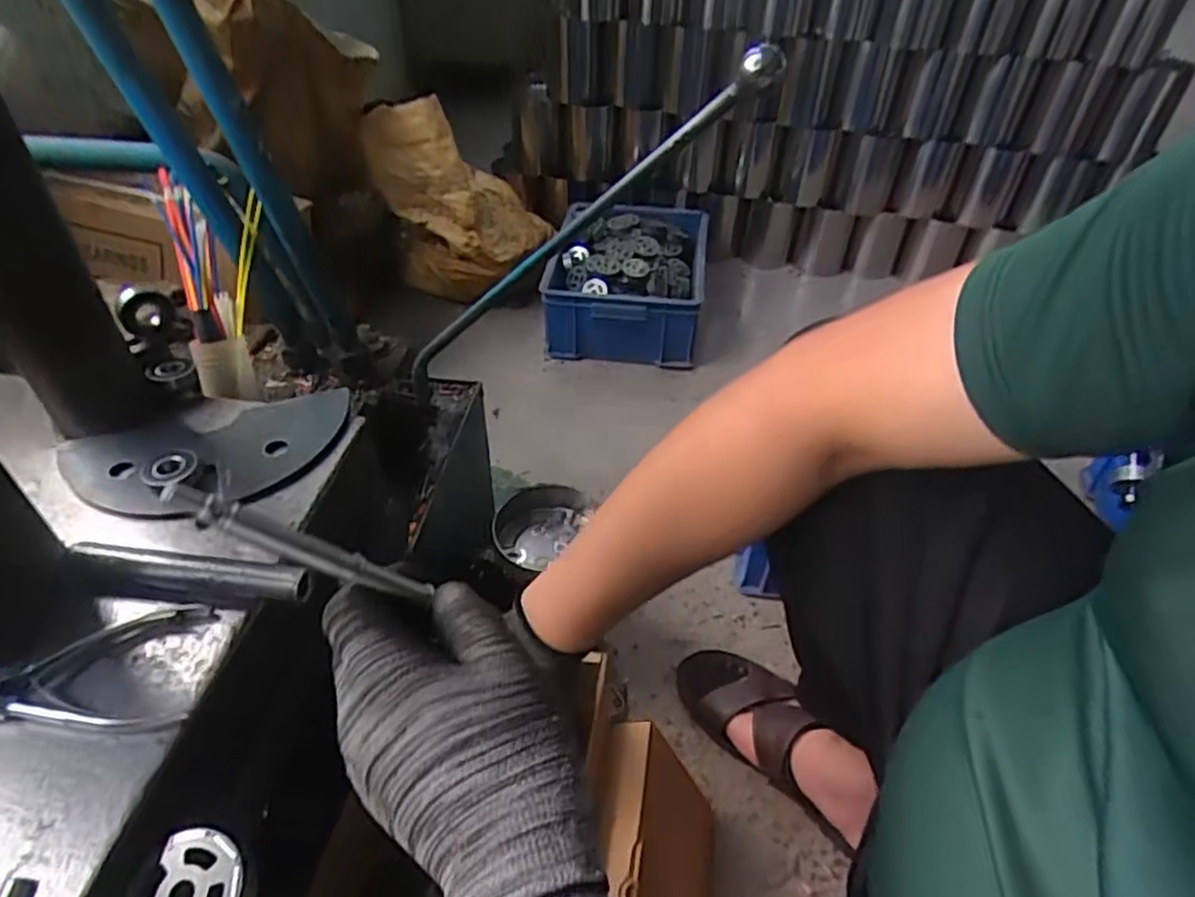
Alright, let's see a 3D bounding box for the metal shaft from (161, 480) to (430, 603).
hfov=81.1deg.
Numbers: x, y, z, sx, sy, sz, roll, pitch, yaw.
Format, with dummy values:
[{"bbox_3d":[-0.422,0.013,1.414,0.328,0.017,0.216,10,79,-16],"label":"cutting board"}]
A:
[{"bbox_3d":[-0.114,0.041,0.280,0.008,0.118,0.009,-41,44,15],"label":"metal shaft"}]

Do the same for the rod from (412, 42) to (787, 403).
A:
[{"bbox_3d":[-0.037,-0.150,0.566,0.034,0.437,0.028,43,40,-20],"label":"rod"}]

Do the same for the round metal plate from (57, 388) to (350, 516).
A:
[{"bbox_3d":[-0.272,0.001,0.485,0.185,0.014,0.093,-12,44,-14],"label":"round metal plate"}]

